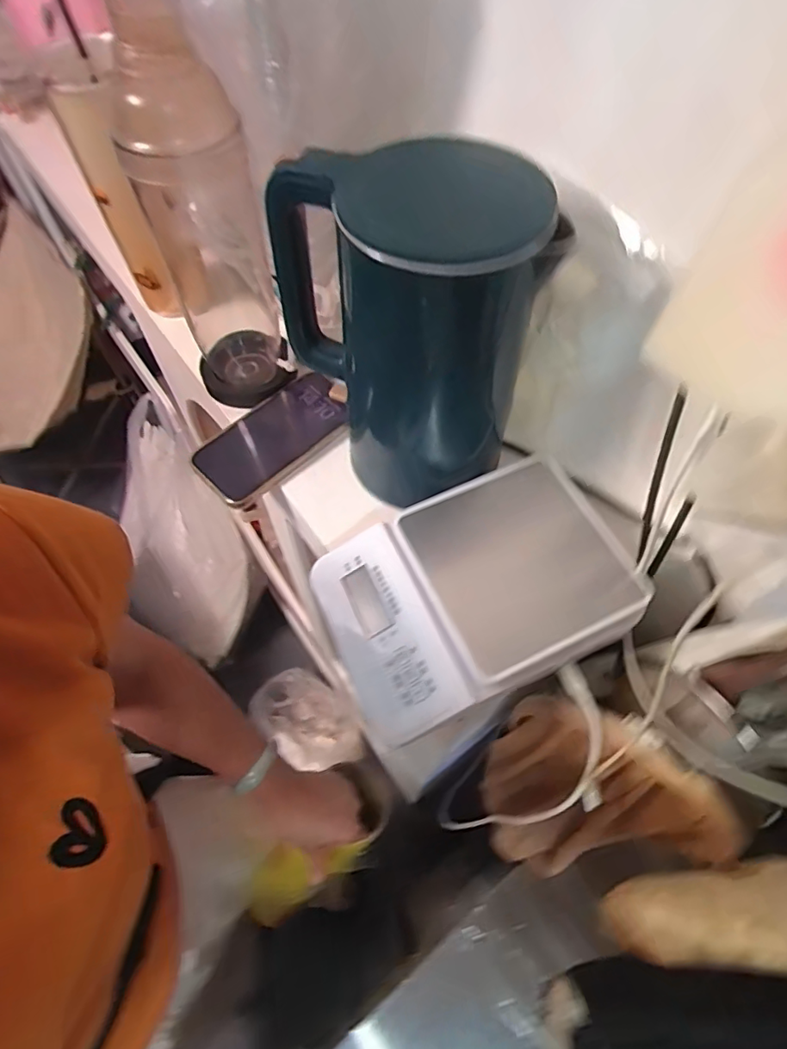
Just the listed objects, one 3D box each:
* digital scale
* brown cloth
[{"bbox_3d":[0.060,0.051,0.421,0.223,0.052,0.162,-21,62,-11],"label":"digital scale"},{"bbox_3d":[0.161,0.237,0.475,0.135,0.249,0.123,6,60,3],"label":"brown cloth"}]

